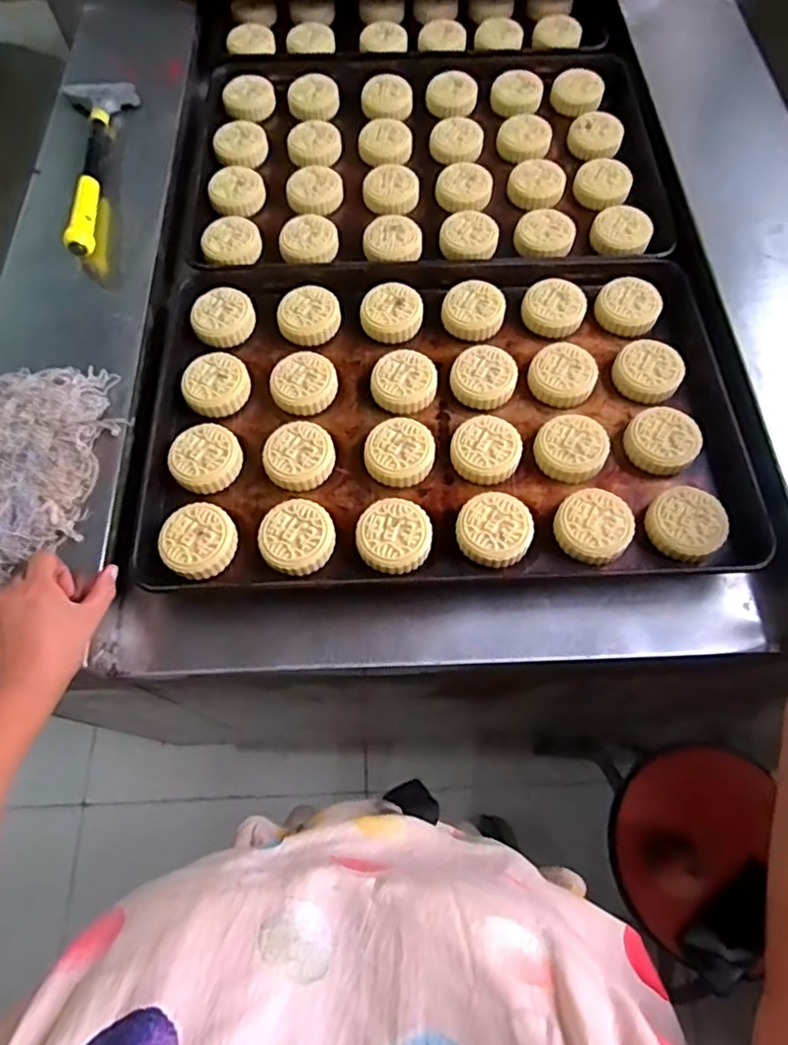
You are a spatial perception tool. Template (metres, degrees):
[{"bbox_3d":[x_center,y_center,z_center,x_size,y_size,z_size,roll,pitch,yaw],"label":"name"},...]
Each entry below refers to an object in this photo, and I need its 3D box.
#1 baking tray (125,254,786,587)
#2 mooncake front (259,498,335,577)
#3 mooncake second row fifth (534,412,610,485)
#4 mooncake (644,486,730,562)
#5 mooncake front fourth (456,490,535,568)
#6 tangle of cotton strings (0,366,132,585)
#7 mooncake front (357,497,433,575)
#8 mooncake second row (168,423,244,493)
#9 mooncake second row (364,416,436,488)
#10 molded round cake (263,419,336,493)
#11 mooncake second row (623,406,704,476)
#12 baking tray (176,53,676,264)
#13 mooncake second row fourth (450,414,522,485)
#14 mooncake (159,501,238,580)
[{"bbox_3d":[0.045,-0.119,0.645,0.591,0.044,0.388,-2,65,0],"label":"baking tray"},{"bbox_3d":[-0.092,0.013,0.577,0.066,0.026,0.070,-12,54,-8],"label":"mooncake front"},{"bbox_3d":[0.181,-0.076,0.619,0.069,0.032,0.064,21,56,15],"label":"mooncake second row fifth"},{"bbox_3d":[0.277,0.001,0.575,0.069,0.022,0.069,-3,69,9],"label":"mooncake"},{"bbox_3d":[0.096,0.006,0.575,0.069,0.024,0.065,0,53,1],"label":"mooncake front fourth"},{"bbox_3d":[-0.365,-0.060,0.579,0.149,0.079,0.235,14,55,11],"label":"tangle of cotton strings"},{"bbox_3d":[0.001,0.011,0.578,0.068,0.026,0.066,-3,53,-1],"label":"mooncake front"},{"bbox_3d":[-0.192,-0.067,0.618,0.070,0.029,0.066,0,53,1],"label":"mooncake second row"},{"bbox_3d":[0.006,-0.072,0.621,0.068,0.030,0.066,0,53,1],"label":"mooncake second row"},{"bbox_3d":[-0.097,-0.069,0.621,0.068,0.031,0.068,0,53,1],"label":"molded round cake"},{"bbox_3d":[0.274,-0.084,0.621,0.071,0.032,0.066,25,57,18],"label":"mooncake second row"},{"bbox_3d":[0.040,-0.497,0.821,0.607,0.049,0.445,-2,66,0],"label":"baking tray"},{"bbox_3d":[0.095,-0.075,0.622,0.068,0.029,0.066,13,54,10],"label":"mooncake second row fourth"},{"bbox_3d":[-0.188,0.016,0.580,0.067,0.028,0.068,0,53,1],"label":"mooncake"}]

